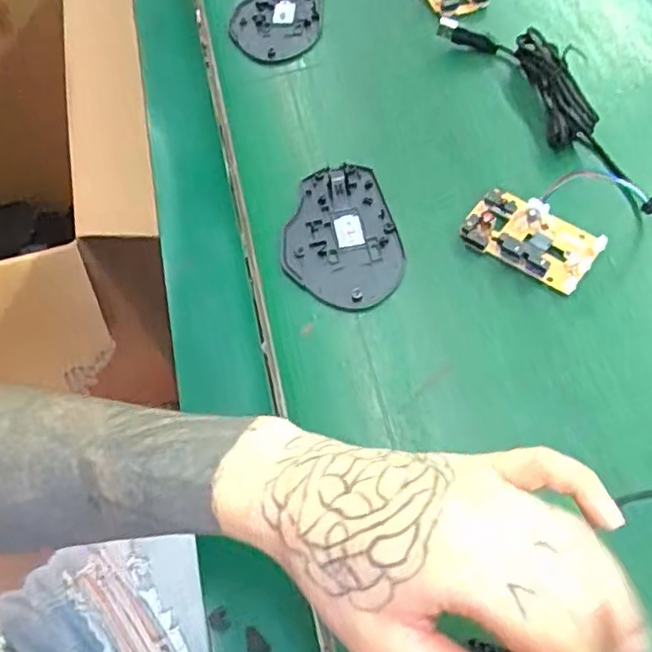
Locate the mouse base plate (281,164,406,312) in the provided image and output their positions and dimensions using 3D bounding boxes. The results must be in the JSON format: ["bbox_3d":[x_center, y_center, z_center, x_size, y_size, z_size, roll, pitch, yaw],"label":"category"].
[{"bbox_3d":[0.009,-0.057,0.416,0.072,0.005,0.107,-8,59,-1],"label":"mouse base plate"}]

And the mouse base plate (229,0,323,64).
[{"bbox_3d":[-0.040,-0.252,0.532,0.070,0.009,0.104,2,60,5],"label":"mouse base plate"}]

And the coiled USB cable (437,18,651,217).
[{"bbox_3d":[0.158,-0.157,0.454,0.046,0.020,0.216,-25,61,-11],"label":"coiled USB cable"}]

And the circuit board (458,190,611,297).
[{"bbox_3d":[0.125,-0.054,0.402,0.077,0.012,0.046,30,66,19],"label":"circuit board"}]

